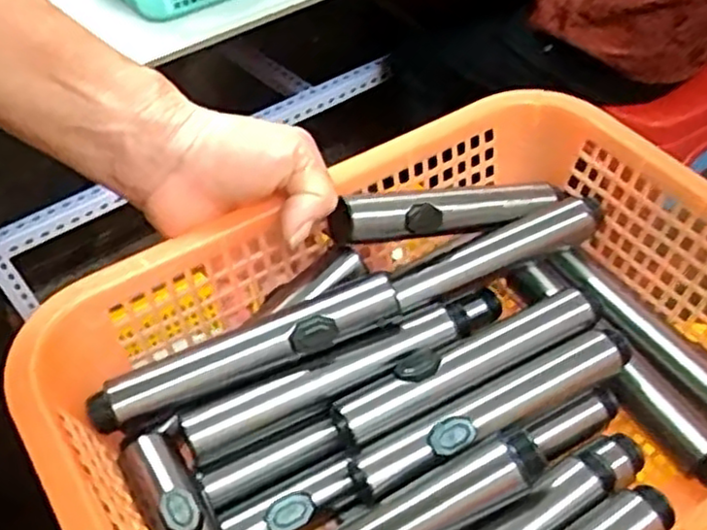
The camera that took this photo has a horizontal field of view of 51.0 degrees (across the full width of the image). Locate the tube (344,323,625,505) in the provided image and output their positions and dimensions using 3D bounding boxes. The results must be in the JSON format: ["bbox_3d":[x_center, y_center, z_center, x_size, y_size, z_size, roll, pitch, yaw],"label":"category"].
[{"bbox_3d":[0.068,0.072,0.347,0.144,0.031,0.026,-23,47,-16],"label":"tube"}]

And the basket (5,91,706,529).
[{"bbox_3d":[0.047,0.058,0.339,0.330,0.092,0.248,-27,48,-20],"label":"basket"}]

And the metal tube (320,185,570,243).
[{"bbox_3d":[0.056,-0.029,0.405,0.137,0.027,0.022,-8,42,-24],"label":"metal tube"}]

